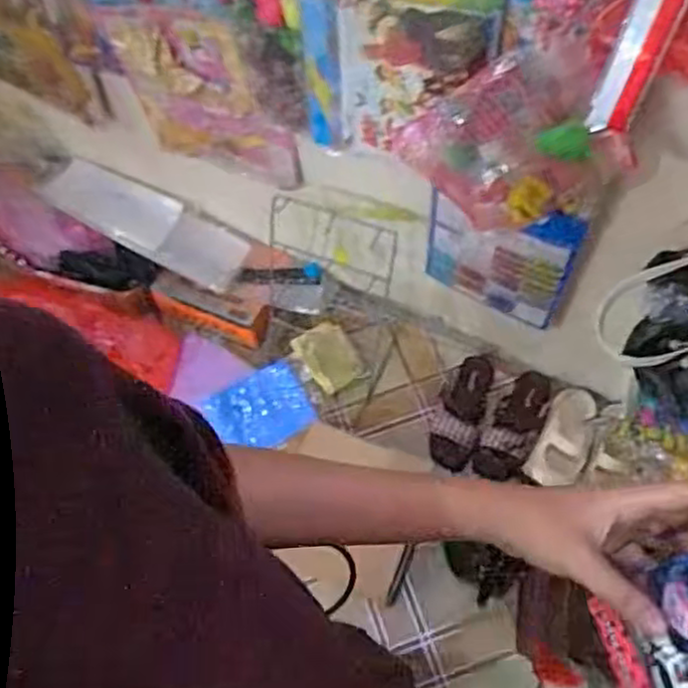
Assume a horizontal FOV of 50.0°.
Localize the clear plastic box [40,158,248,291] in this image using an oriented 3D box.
[{"bbox_3d":[-0.448,-0.281,1.660,0.486,0.081,0.131,26,67,16],"label":"clear plastic box"}]

